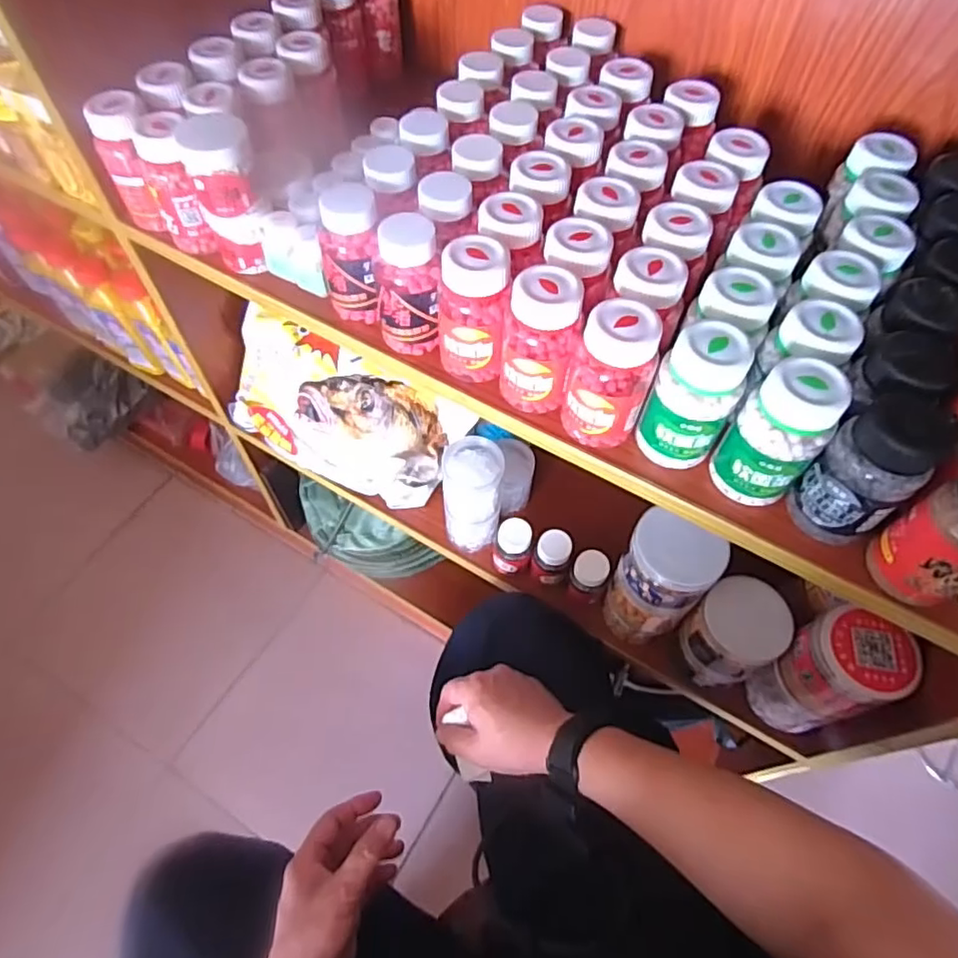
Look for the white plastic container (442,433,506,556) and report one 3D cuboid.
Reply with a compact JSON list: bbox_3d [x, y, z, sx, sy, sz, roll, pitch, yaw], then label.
[{"bbox_3d":[-0.007,0.021,0.682,0.061,0.153,0.056,7,59,3],"label":"white plastic container"}]

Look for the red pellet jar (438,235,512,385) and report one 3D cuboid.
[{"bbox_3d":[-0.004,-0.119,0.440,0.049,0.097,0.043,-2,59,-2],"label":"red pellet jar"}]

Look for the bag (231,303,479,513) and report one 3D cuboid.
[{"bbox_3d":[-0.173,-0.085,0.743,0.322,0.170,0.077,28,23,22],"label":"bag"}]

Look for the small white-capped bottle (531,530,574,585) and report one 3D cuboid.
[{"bbox_3d":[0.082,0.087,0.681,0.039,0.063,0.039,0,59,-1],"label":"small white-capped bottle"}]

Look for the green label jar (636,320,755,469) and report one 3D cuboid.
[{"bbox_3d":[0.140,-0.050,0.403,0.050,0.102,0.043,29,63,15],"label":"green label jar"}]

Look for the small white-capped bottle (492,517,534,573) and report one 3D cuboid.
[{"bbox_3d":[0.038,0.077,0.693,0.042,0.069,0.038,6,59,3],"label":"small white-capped bottle"}]

